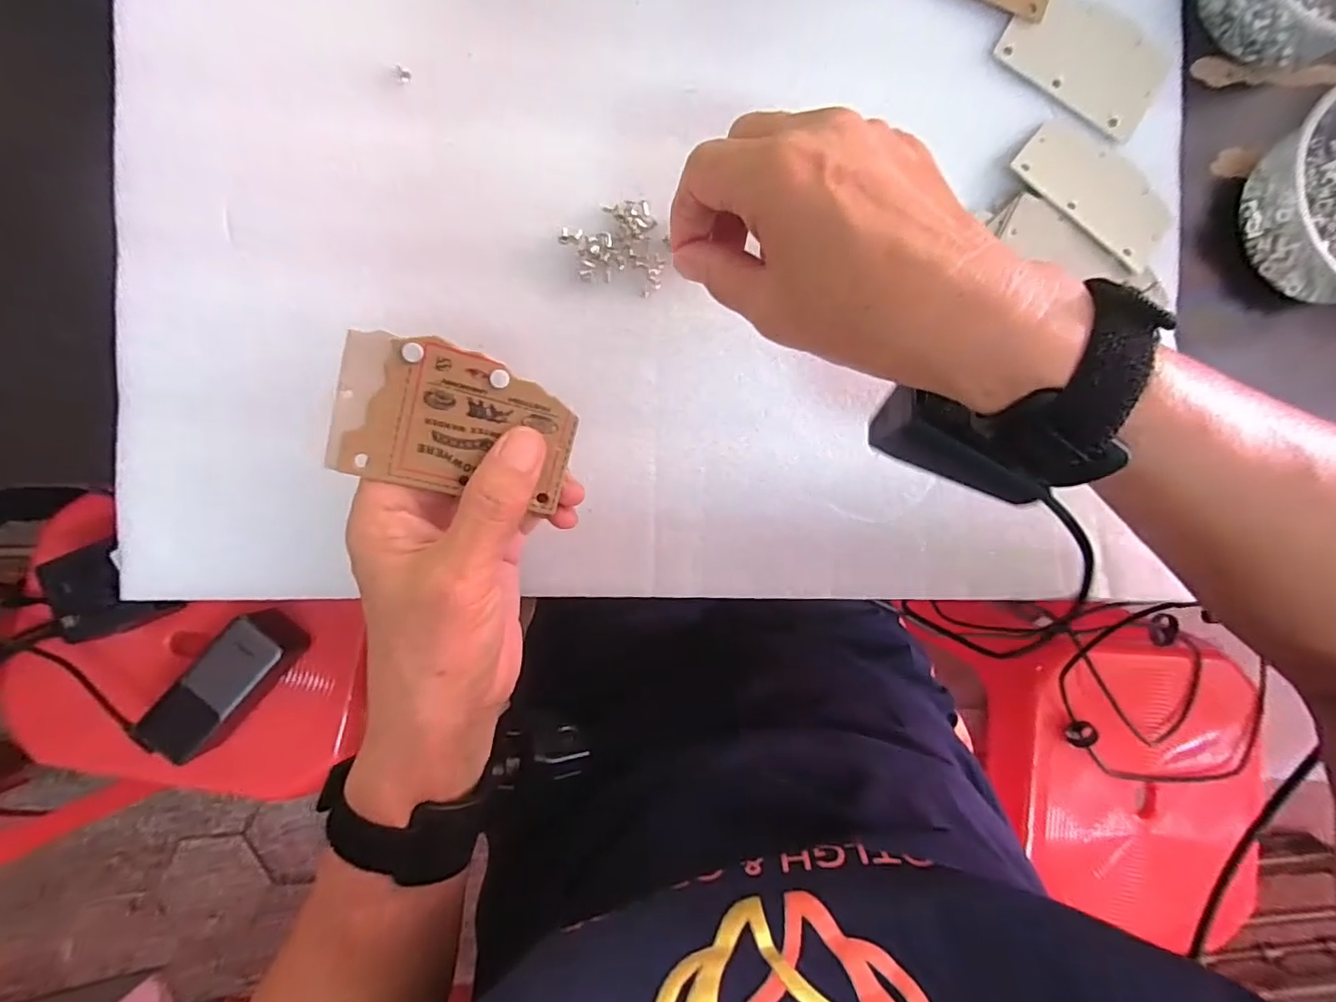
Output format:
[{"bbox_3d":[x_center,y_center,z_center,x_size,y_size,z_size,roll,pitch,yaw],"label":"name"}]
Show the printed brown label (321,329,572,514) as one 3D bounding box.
[{"bbox_3d":[-0.078,-0.029,0.219,0.083,0.004,0.052,10,104,-19],"label":"printed brown label"}]

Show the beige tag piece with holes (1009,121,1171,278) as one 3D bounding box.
[{"bbox_3d":[0.219,-0.158,0.298,0.084,0.005,0.050,40,75,-1],"label":"beige tag piece with holes"}]

